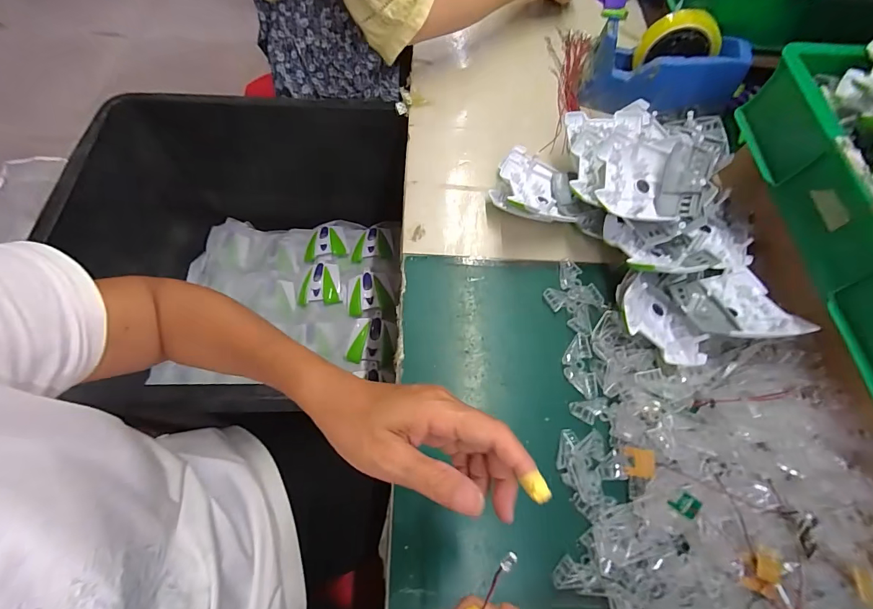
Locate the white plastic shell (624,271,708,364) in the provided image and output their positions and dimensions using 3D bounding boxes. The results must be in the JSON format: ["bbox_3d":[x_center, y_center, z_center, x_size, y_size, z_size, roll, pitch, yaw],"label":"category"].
[{"bbox_3d":[0.234,0.016,0.402,0.070,0.031,0.103,-22,69,-12],"label":"white plastic shell"}]

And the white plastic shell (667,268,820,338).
[{"bbox_3d":[0.308,-0.001,0.400,0.107,0.041,0.086,-3,66,-3],"label":"white plastic shell"}]

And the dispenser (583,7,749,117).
[{"bbox_3d":[0.312,-0.327,0.528,0.197,0.090,0.080,12,66,3],"label":"dispenser"}]

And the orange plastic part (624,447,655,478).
[{"bbox_3d":[0.190,0.148,0.363,0.024,0.005,0.027,-1,59,30],"label":"orange plastic part"}]

